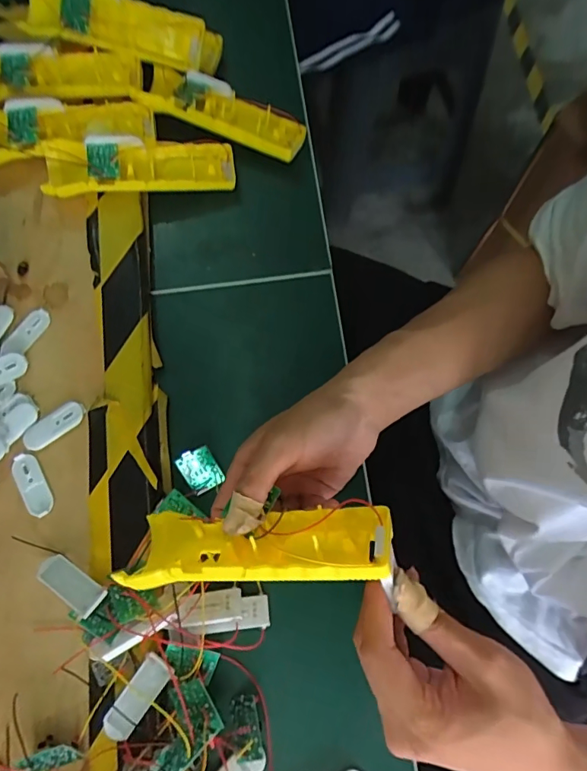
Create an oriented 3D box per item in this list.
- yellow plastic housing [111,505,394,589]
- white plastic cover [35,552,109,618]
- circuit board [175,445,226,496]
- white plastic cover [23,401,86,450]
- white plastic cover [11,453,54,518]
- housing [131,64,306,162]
[{"bbox_3d":[-0.024,0.093,0.270,0.158,0.033,0.039,-8,73,17],"label":"yellow plastic housing"},{"bbox_3d":[-0.152,0.135,0.316,0.056,0.009,0.018,21,74,25],"label":"white plastic cover"},{"bbox_3d":[-0.070,0.064,0.351,0.026,0.004,0.037,-28,111,-3],"label":"circuit board"},{"bbox_3d":[-0.185,0.031,0.356,0.051,0.005,0.019,-33,77,-10],"label":"white plastic cover"},{"bbox_3d":[-0.196,0.074,0.344,0.020,0.004,0.050,-30,76,-9],"label":"white plastic cover"},{"bbox_3d":[-0.071,-0.254,0.426,0.162,0.023,0.046,26,75,6],"label":"housing"}]

